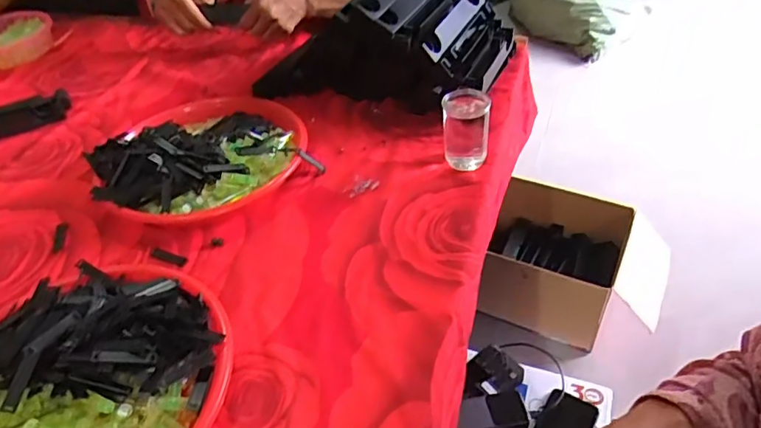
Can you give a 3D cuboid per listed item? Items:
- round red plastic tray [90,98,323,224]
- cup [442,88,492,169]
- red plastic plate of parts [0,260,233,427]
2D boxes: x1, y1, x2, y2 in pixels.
[{"bbox_3d":[-0.222,-0.080,0.673,0.257,0.057,0.237,-19,44,-15],"label":"round red plastic tray"},{"bbox_3d":[0.101,-0.102,0.638,0.053,0.082,0.048,3,43,9],"label":"cup"},{"bbox_3d":[-0.249,0.134,0.431,0.224,0.069,0.243,-3,43,3],"label":"red plastic plate of parts"}]

